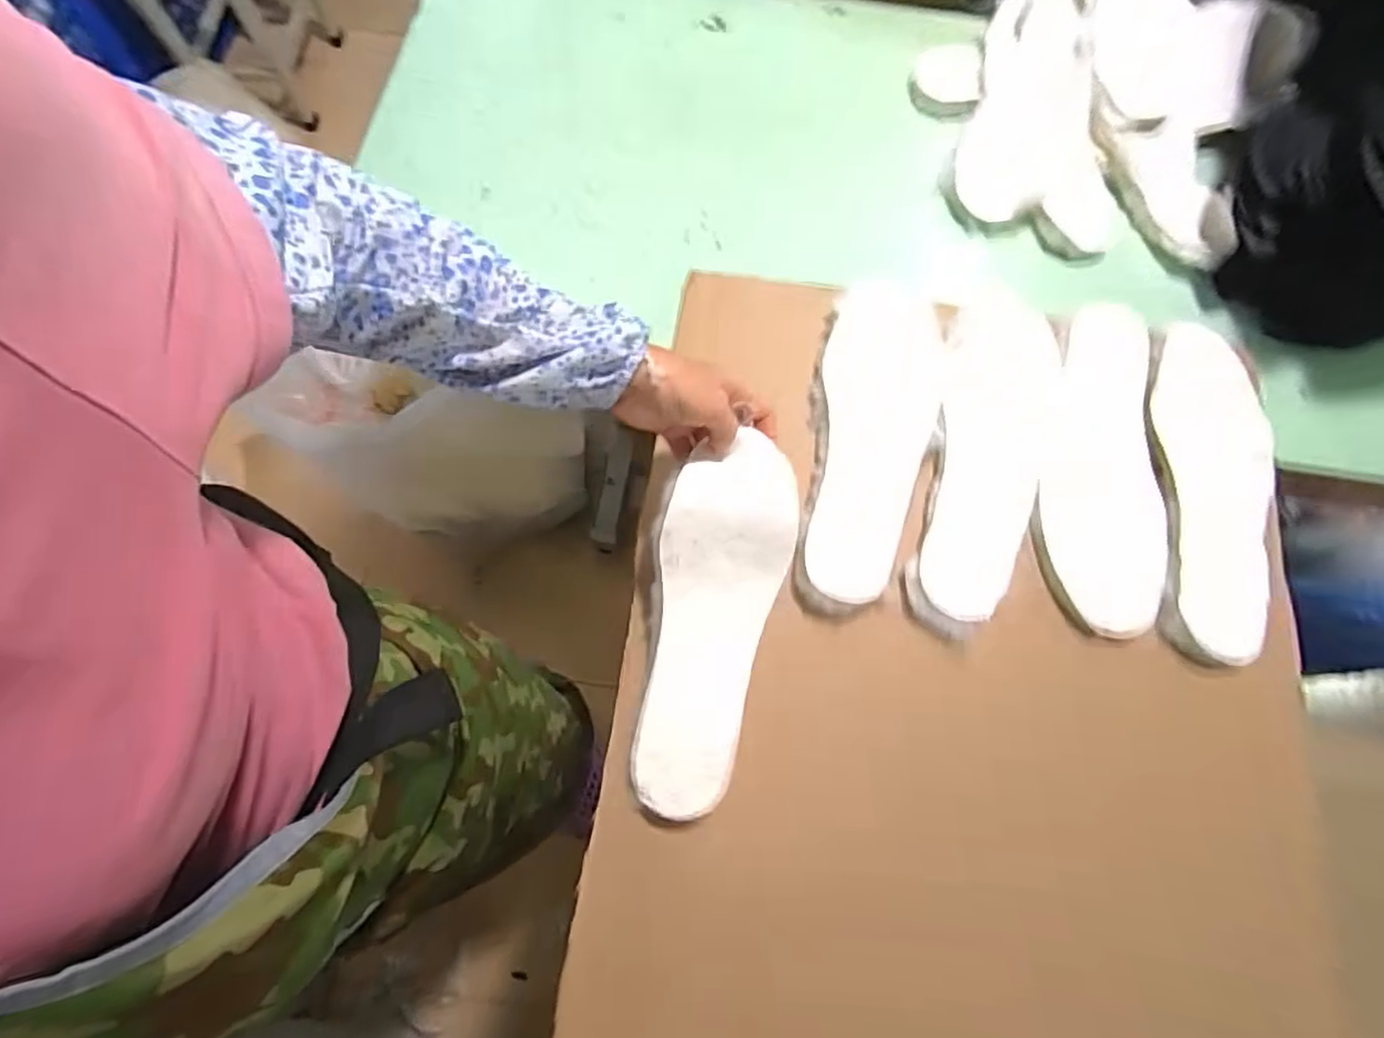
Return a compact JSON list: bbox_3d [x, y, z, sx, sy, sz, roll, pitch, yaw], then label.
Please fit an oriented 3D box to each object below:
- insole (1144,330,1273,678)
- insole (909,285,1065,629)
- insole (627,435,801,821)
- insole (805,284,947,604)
[{"bbox_3d":[0.414,-0.027,0.529,0.095,0.009,0.277,10,73,2],"label":"insole"},{"bbox_3d":[0.232,-0.056,0.528,0.088,0.011,0.296,18,73,4],"label":"insole"},{"bbox_3d":[0.013,0.070,0.462,0.086,0.029,0.254,12,86,2],"label":"insole"},{"bbox_3d":[0.146,-0.071,0.537,0.093,0.016,0.282,14,73,3],"label":"insole"}]

